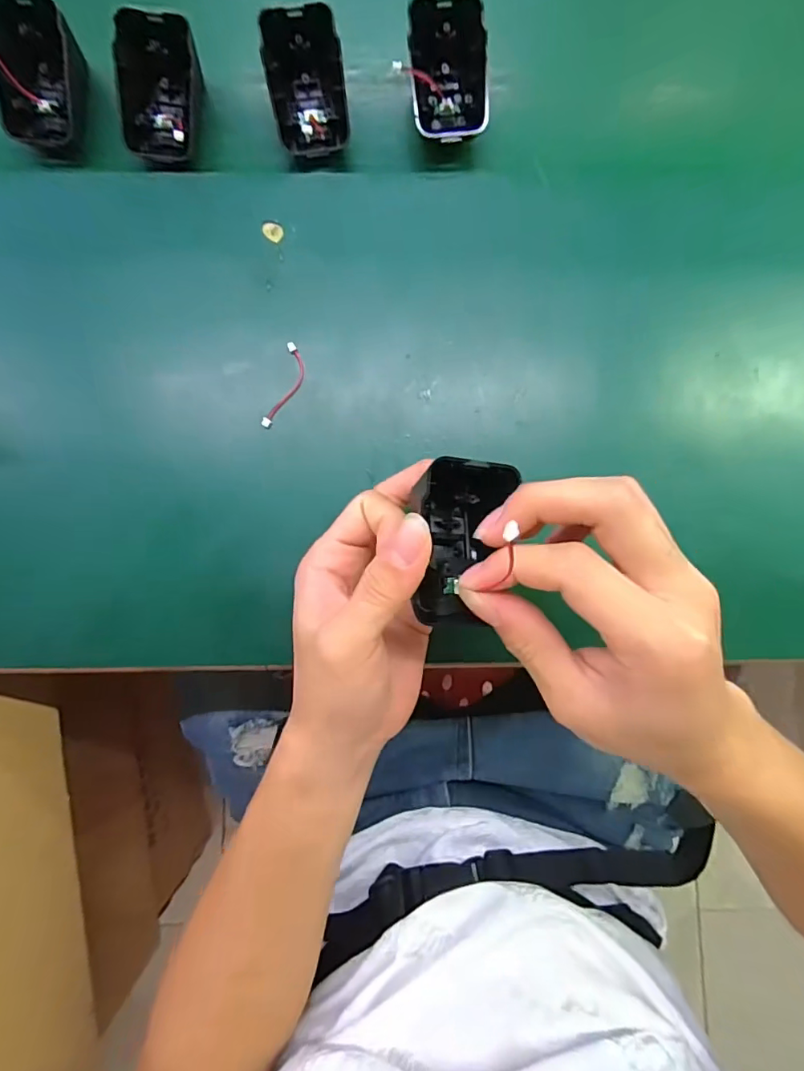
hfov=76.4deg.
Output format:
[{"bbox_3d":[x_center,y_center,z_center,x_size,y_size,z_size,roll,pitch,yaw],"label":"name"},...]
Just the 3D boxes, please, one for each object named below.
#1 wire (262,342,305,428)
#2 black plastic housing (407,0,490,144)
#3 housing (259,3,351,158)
[{"bbox_3d":[-0.068,-0.088,0.303,0.014,0.004,0.052,17,84,1],"label":"wire"},{"bbox_3d":[0.027,-0.273,0.307,0.047,0.040,0.068,-5,86,-2],"label":"black plastic housing"},{"bbox_3d":[-0.056,-0.265,0.302,0.049,0.036,0.063,-12,86,-2],"label":"housing"}]

